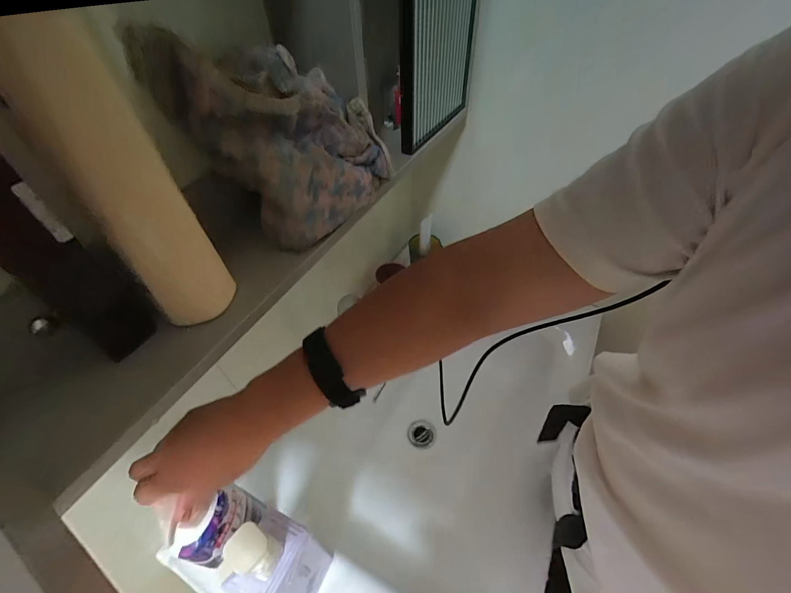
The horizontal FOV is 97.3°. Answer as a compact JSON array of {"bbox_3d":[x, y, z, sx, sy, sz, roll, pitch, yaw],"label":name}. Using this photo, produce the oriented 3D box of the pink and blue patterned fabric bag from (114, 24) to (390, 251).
[{"bbox_3d":[-0.101,-0.171,0.348,0.167,0.208,0.052,-48,26,-24],"label":"pink and blue patterned fabric bag"}]

